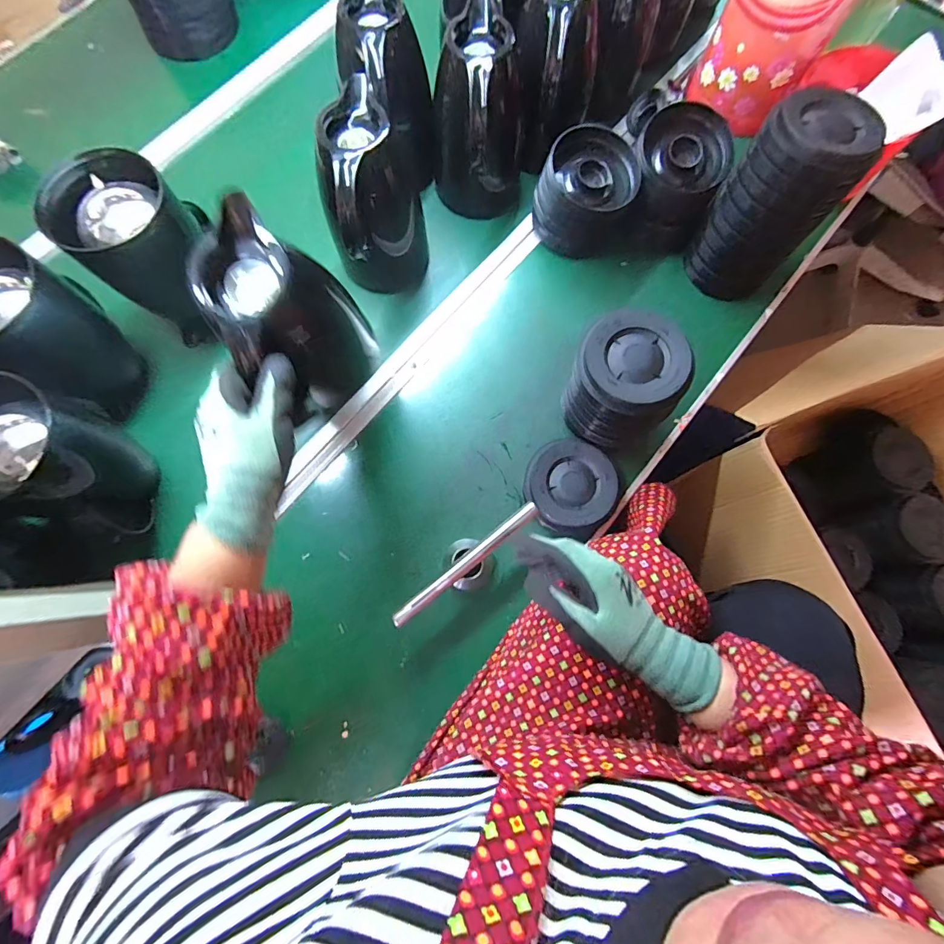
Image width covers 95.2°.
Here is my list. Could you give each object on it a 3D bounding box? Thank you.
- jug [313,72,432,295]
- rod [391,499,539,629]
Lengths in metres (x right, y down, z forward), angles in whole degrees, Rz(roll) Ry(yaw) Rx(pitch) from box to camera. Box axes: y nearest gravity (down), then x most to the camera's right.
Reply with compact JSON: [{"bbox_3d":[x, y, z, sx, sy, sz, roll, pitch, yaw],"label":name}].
[{"bbox_3d":[-0.123,-0.330,0.546,0.112,0.197,0.116,-33,79,-7],"label":"jug"},{"bbox_3d":[-0.006,0.101,0.482,0.197,0.012,0.018,-38,79,-8],"label":"rod"}]

